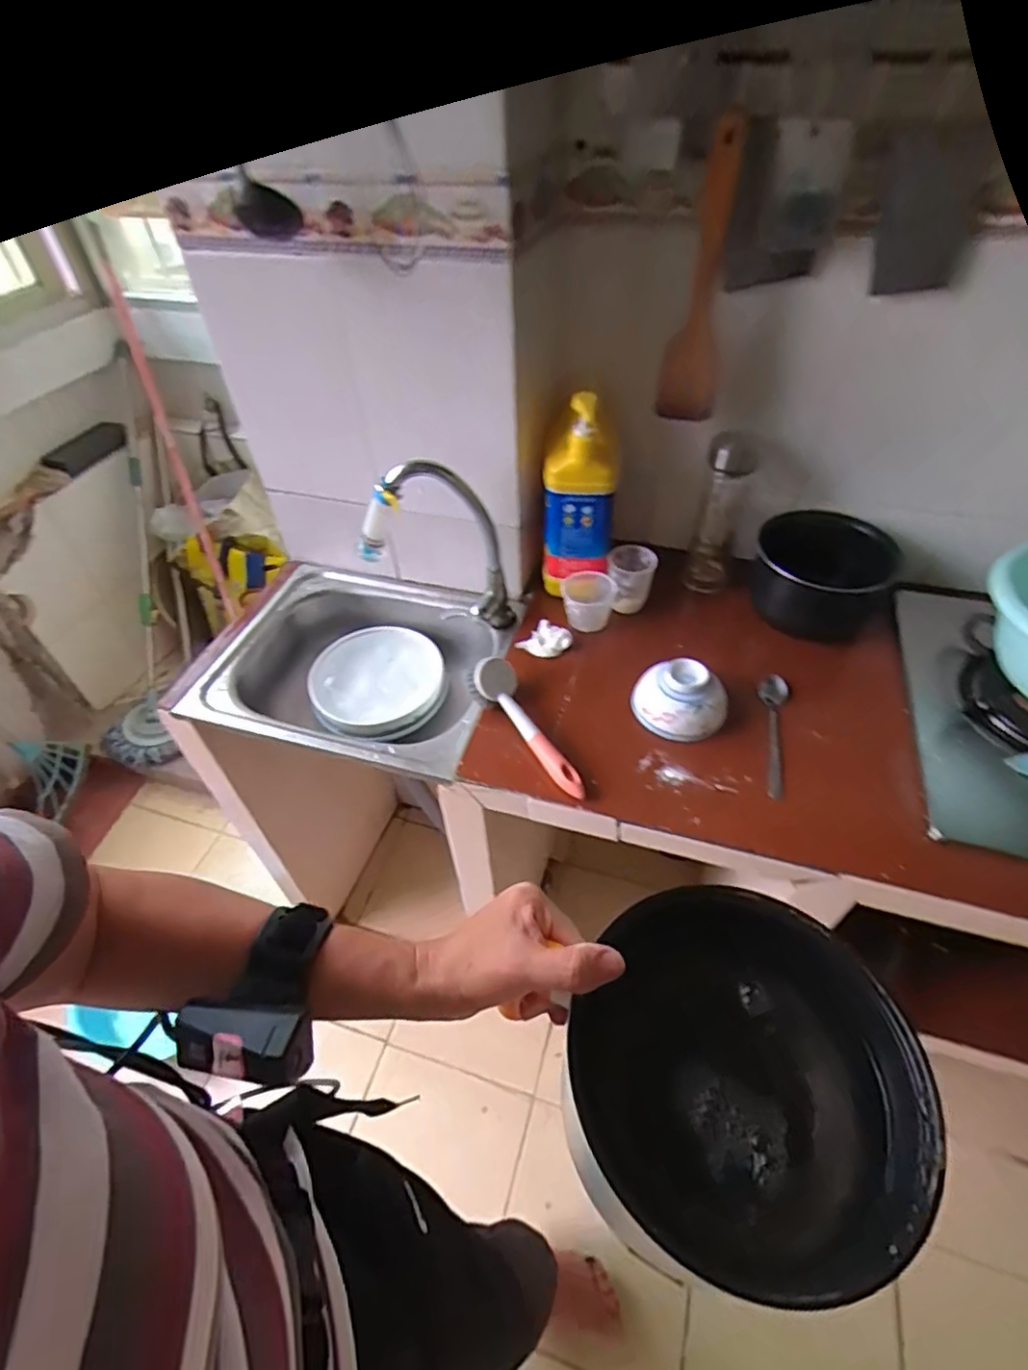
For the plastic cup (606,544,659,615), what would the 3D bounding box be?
[{"bbox_3d":[0.159,-0.141,0.845,0.062,0.082,0.058,-1,48,1],"label":"plastic cup"}]

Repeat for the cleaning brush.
[{"bbox_3d":[0.009,0.051,0.695,0.056,0.074,0.188,-22,51,-17],"label":"cleaning brush"}]

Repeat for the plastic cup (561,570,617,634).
[{"bbox_3d":[0.101,-0.113,0.834,0.070,0.055,0.059,4,48,6],"label":"plastic cup"}]

